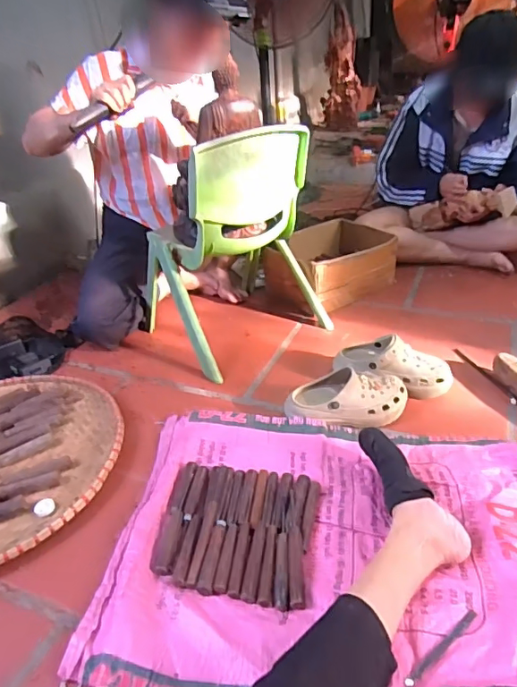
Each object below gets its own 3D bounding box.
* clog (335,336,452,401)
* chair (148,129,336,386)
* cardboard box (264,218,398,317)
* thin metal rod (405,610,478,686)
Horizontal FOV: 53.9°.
[{"bbox_3d":[0.274,0.047,1.046,0.233,0.093,0.103,13,35,27],"label":"clog"},{"bbox_3d":[-0.075,-0.242,1.205,0.375,0.470,0.317,-27,37,-32],"label":"chair"},{"bbox_3d":[0.218,-0.226,1.459,0.353,0.134,0.239,-23,36,-28],"label":"cardboard box"},{"bbox_3d":[0.220,0.364,0.612,0.131,0.005,0.012,-24,36,-29],"label":"thin metal rod"}]

